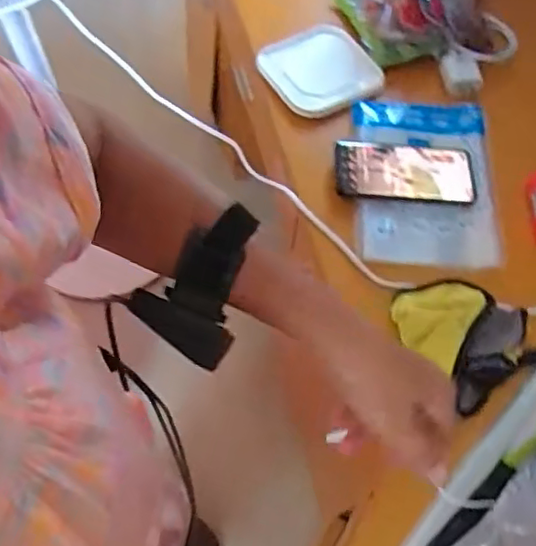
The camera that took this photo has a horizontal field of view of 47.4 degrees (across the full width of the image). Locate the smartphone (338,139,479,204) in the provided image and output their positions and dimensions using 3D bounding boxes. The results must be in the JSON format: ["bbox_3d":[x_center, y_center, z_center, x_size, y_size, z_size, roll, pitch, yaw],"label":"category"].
[{"bbox_3d":[0.155,-0.113,0.690,0.155,0.015,0.071,3,64,0],"label":"smartphone"}]

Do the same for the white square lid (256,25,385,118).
[{"bbox_3d":[0.060,-0.258,0.774,0.130,0.026,0.140,-33,69,-17],"label":"white square lid"}]

